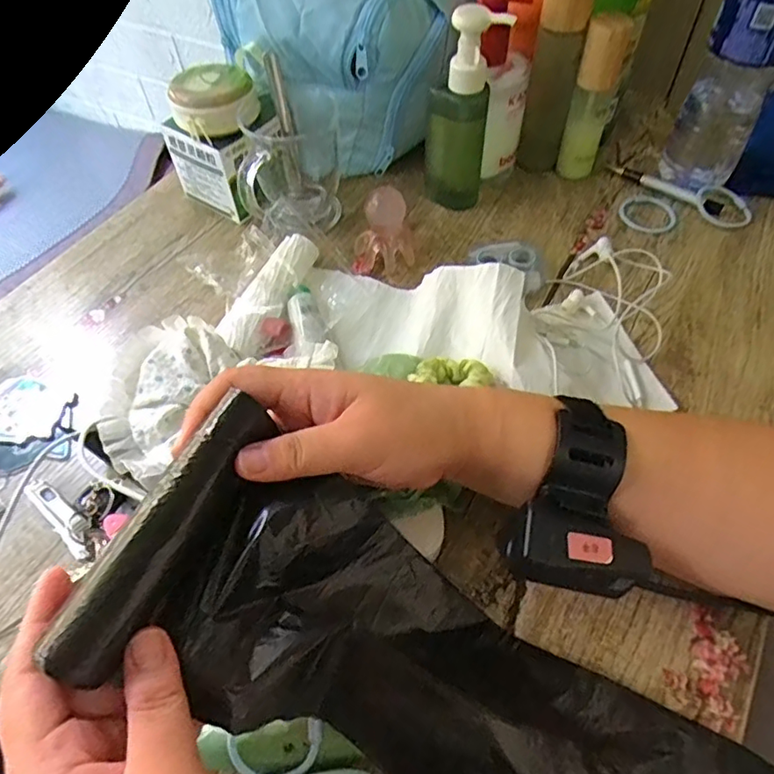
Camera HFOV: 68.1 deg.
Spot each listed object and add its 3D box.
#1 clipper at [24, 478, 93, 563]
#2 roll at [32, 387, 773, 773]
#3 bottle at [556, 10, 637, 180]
[{"bbox_3d":[-0.202,0.082,0.360,0.073,0.012,0.017,36,63,25],"label":"clipper"},{"bbox_3d":[0.035,0.150,0.260,0.337,0.045,0.117,34,59,-2],"label":"roll"},{"bbox_3d":[0.186,-0.257,0.516,0.035,0.146,0.038,21,57,17],"label":"bottle"}]

